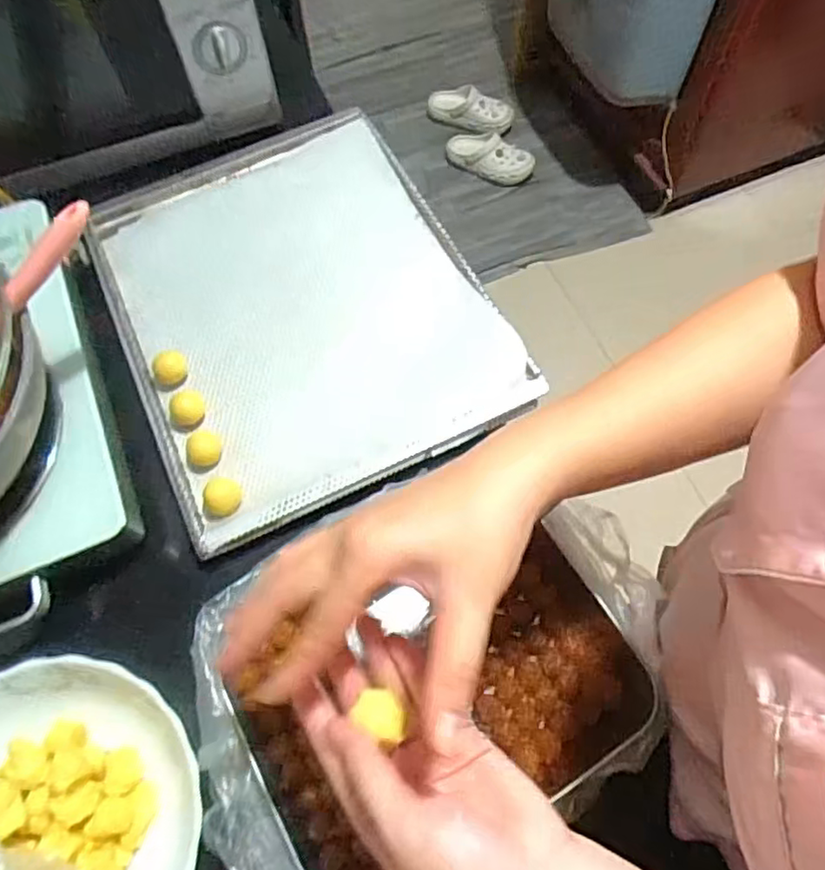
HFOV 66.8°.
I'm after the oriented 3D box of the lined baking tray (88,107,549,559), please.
[{"bbox_3d":[-0.109,-0.124,0.589,0.309,0.045,0.388,-24,66,-10],"label":"lined baking tray"}]

